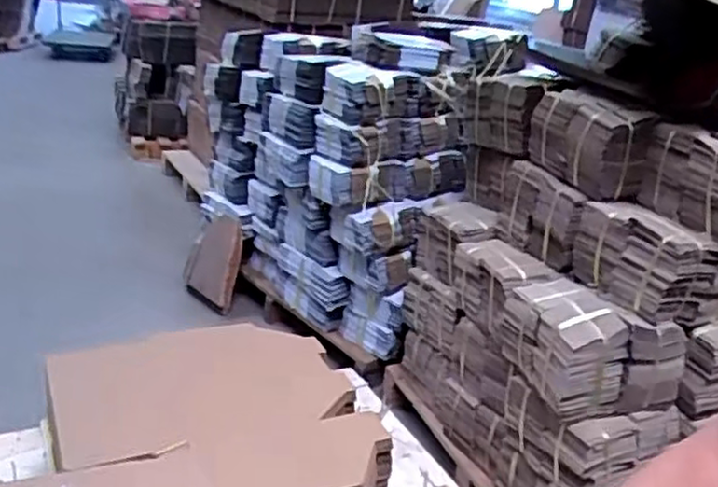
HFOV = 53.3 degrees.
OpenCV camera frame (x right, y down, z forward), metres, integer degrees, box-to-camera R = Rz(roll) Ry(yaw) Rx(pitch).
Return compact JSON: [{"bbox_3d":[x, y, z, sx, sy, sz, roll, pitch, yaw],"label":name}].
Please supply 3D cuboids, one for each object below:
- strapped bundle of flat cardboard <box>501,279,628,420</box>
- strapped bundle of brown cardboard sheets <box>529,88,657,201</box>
[{"bbox_3d":[0.408,0.198,1.447,0.146,0.177,0.274,-1,23,-19],"label":"strapped bundle of flat cardboard"},{"bbox_3d":[0.494,-0.224,1.571,0.115,0.176,0.264,-5,25,-27],"label":"strapped bundle of brown cardboard sheets"}]

